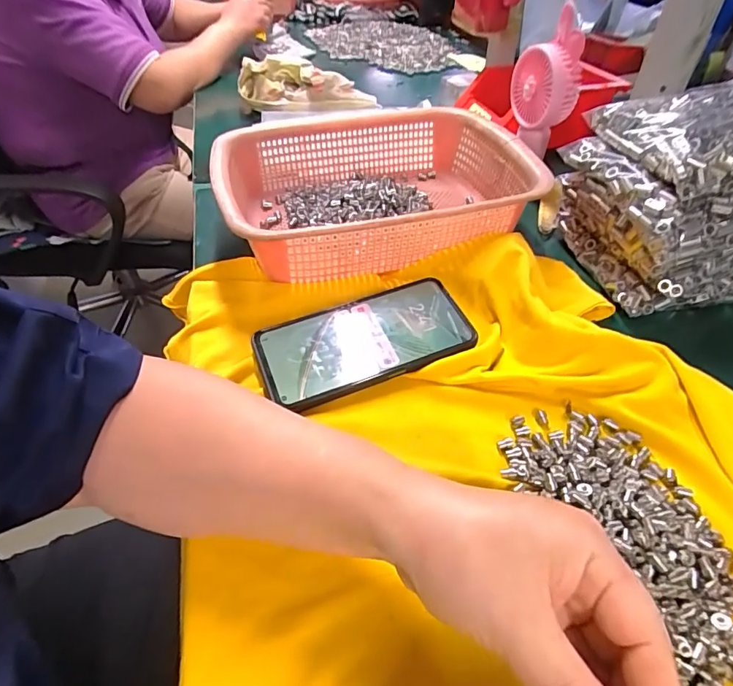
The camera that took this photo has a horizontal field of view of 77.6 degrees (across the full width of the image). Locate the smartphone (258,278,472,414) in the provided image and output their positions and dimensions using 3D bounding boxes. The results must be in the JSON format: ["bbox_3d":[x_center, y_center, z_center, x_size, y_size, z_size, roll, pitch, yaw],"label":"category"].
[{"bbox_3d":[-0.001,-0.004,0.349,0.161,0.010,0.077,-17,49,-15],"label":"smartphone"}]

